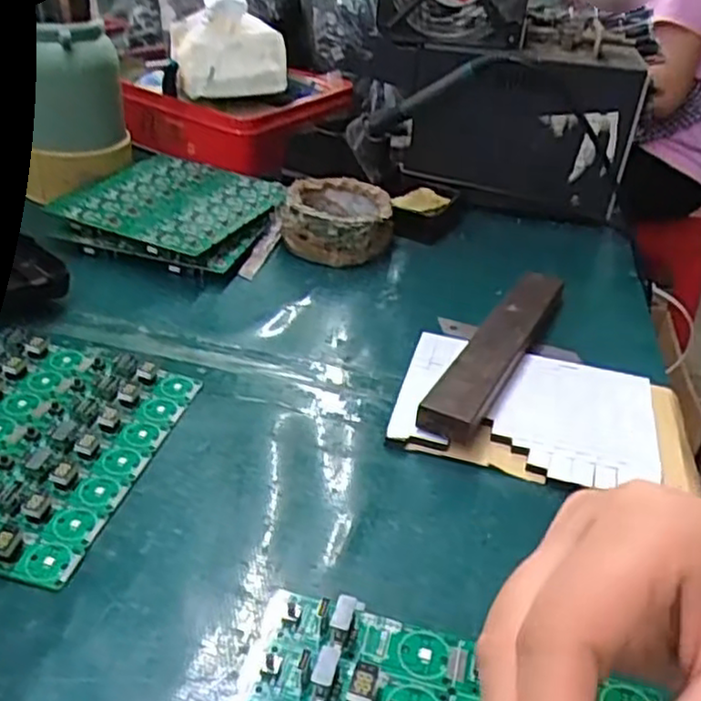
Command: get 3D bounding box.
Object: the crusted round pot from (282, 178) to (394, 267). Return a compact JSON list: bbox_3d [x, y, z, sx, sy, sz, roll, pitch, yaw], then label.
[{"bbox_3d":[-0.011,-0.102,0.579,0.082,0.044,0.080,3,34,-3],"label":"crusted round pot"}]

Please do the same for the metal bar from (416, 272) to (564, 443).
[{"bbox_3d":[0.095,-0.003,0.461,0.031,0.022,0.201,20,36,20],"label":"metal bar"}]

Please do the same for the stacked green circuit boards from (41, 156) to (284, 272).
[{"bbox_3d":[-0.137,-0.109,0.578,0.145,0.033,0.142,13,34,12],"label":"stacked green circuit boards"}]

